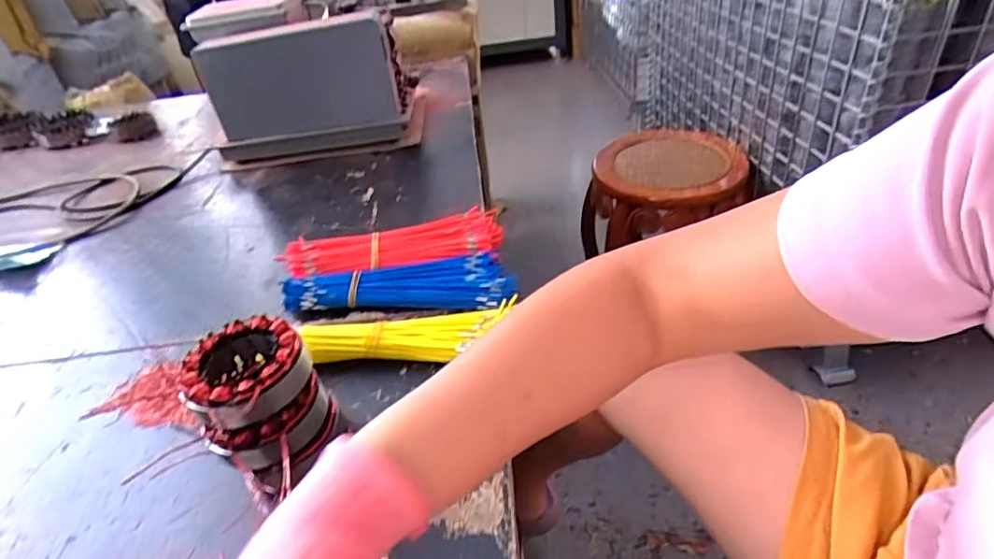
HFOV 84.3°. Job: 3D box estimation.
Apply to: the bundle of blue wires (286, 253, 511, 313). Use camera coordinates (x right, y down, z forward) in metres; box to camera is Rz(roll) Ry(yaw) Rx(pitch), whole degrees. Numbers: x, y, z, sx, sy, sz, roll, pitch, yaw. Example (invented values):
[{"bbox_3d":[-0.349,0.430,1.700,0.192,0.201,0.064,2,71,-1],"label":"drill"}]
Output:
[{"bbox_3d":[-0.108,0.005,0.615,0.253,0.033,0.073,-1,38,7],"label":"bundle of blue wires"}]

